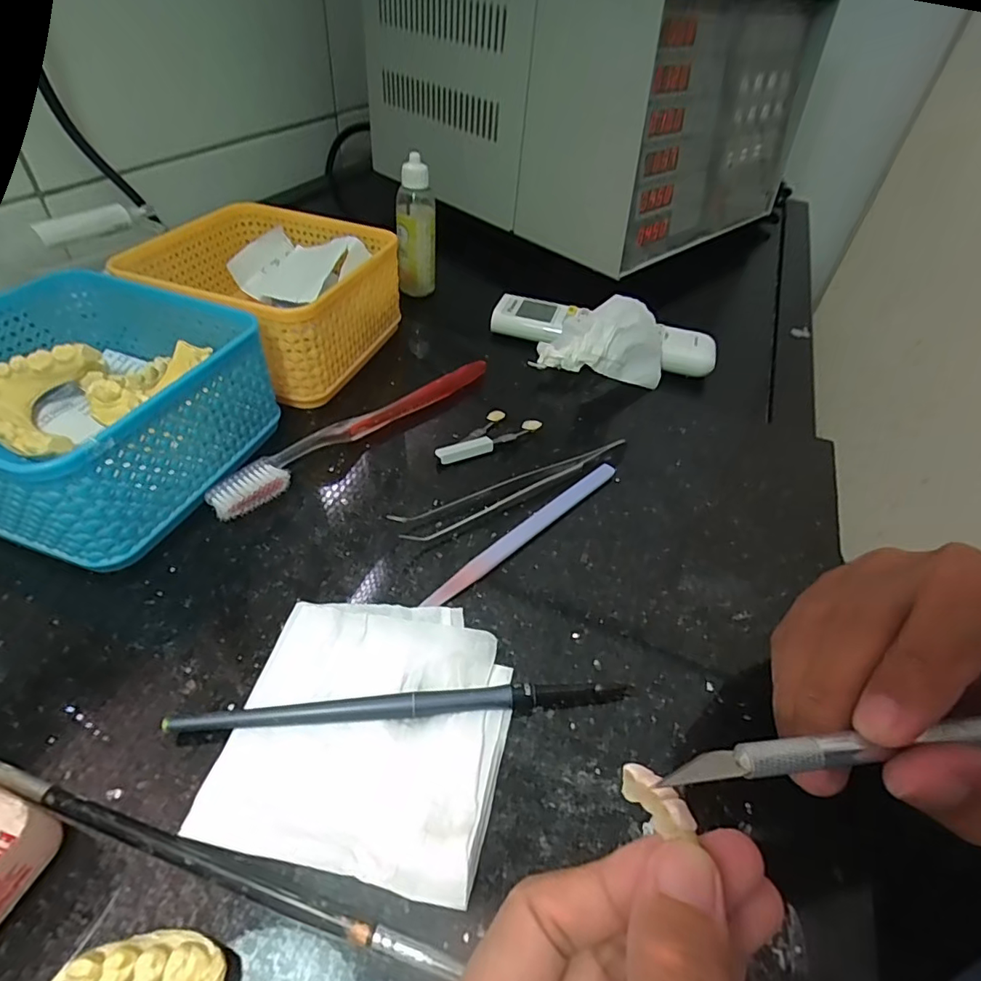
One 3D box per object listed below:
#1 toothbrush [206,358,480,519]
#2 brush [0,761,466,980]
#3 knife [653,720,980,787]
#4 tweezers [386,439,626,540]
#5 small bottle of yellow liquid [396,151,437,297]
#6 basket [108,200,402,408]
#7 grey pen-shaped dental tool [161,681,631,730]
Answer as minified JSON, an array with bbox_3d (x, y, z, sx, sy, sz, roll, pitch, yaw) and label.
[{"bbox_3d":[-0.071,-0.037,0.304,0.020,0.015,0.183,34,50,25],"label":"toothbrush"},{"bbox_3d":[-0.086,0.112,0.160,0.161,0.006,0.006,16,45,9],"label":"brush"},{"bbox_3d":[0.107,0.065,0.136,0.133,0.004,0.008,-2,45,-7],"label":"knife"},{"bbox_3d":[0.014,-0.004,0.282,0.133,0.011,0.018,-18,49,-24],"label":"tweezers"},{"bbox_3d":[-0.063,-0.222,0.450,0.033,0.105,0.027,-3,45,-10],"label":"small bottle of yellow liquid"},{"bbox_3d":[-0.141,-0.124,0.345,0.129,0.068,0.131,18,45,11],"label":"basket"},{"bbox_3d":[-0.029,0.079,0.196,0.162,0.007,0.008,-1,45,-8],"label":"grey pen-shaped dental tool"}]

